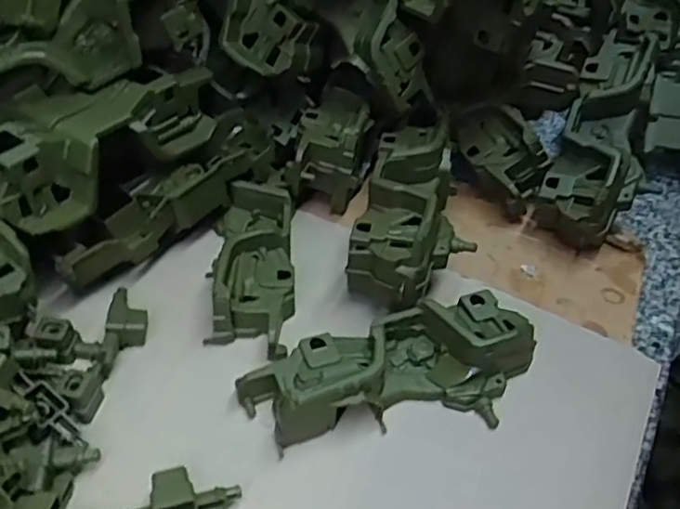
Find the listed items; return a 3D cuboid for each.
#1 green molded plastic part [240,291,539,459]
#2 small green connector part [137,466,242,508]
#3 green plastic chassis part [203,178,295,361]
[{"bbox_3d":[0.032,0.067,0.413,0.179,0.046,0.074,-5,45,-12],"label":"green molded plastic part"},{"bbox_3d":[-0.086,0.127,0.352,0.064,0.011,0.029,-9,46,-16],"label":"small green connector part"},{"bbox_3d":[-0.060,0.006,0.467,0.057,0.036,0.144,1,44,-6],"label":"green plastic chassis part"}]

